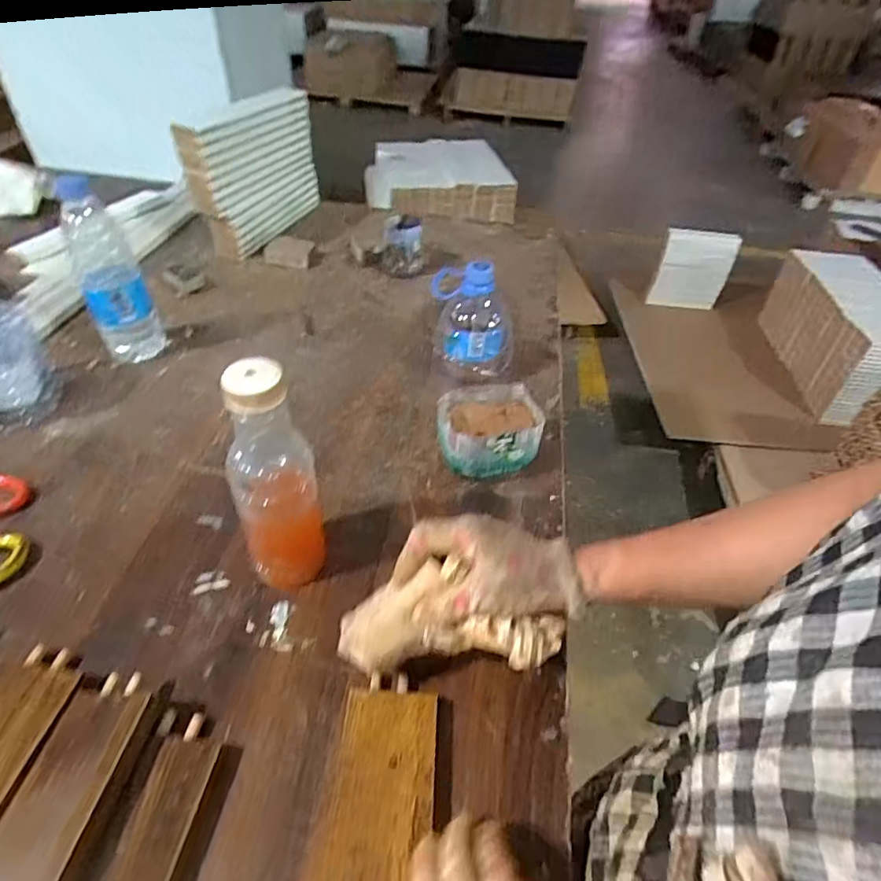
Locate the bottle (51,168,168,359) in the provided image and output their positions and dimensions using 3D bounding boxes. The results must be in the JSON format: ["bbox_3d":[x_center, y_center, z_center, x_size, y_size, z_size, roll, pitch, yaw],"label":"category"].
[{"bbox_3d":[-0.378,-0.188,0.661,0.067,0.217,0.058,-19,48,-23],"label":"bottle"}]

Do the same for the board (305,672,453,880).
[{"bbox_3d":[-0.040,0.252,0.363,0.078,0.020,0.193,9,44,4],"label":"board"}]

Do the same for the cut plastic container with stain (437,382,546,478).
[{"bbox_3d":[0.047,-0.005,0.606,0.104,0.072,0.080,-9,45,-14],"label":"cut plastic container with stain"}]

